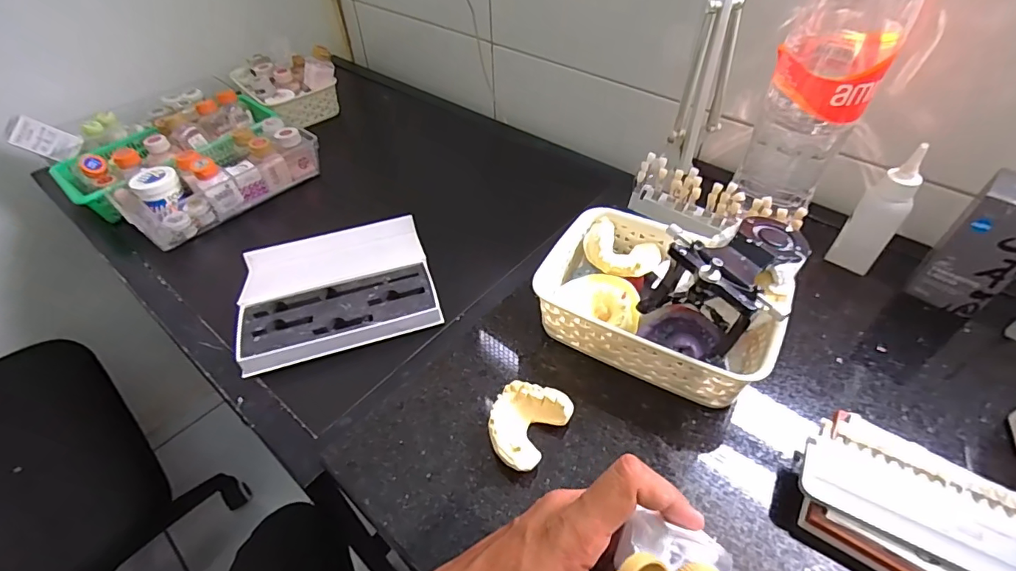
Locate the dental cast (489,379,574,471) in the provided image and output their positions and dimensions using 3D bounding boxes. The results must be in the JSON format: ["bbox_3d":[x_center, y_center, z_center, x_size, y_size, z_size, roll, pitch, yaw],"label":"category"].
[{"bbox_3d":[0.013,0.107,0.377,0.052,0.029,0.069,28,54,25],"label":"dental cast"}]

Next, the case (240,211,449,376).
[{"bbox_3d":[-0.204,0.002,0.583,0.214,0.030,0.182,-16,49,-14],"label":"case"}]

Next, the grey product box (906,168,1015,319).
[{"bbox_3d":[0.426,-0.033,0.432,0.052,0.121,0.059,-35,55,-26],"label":"grey product box"}]

